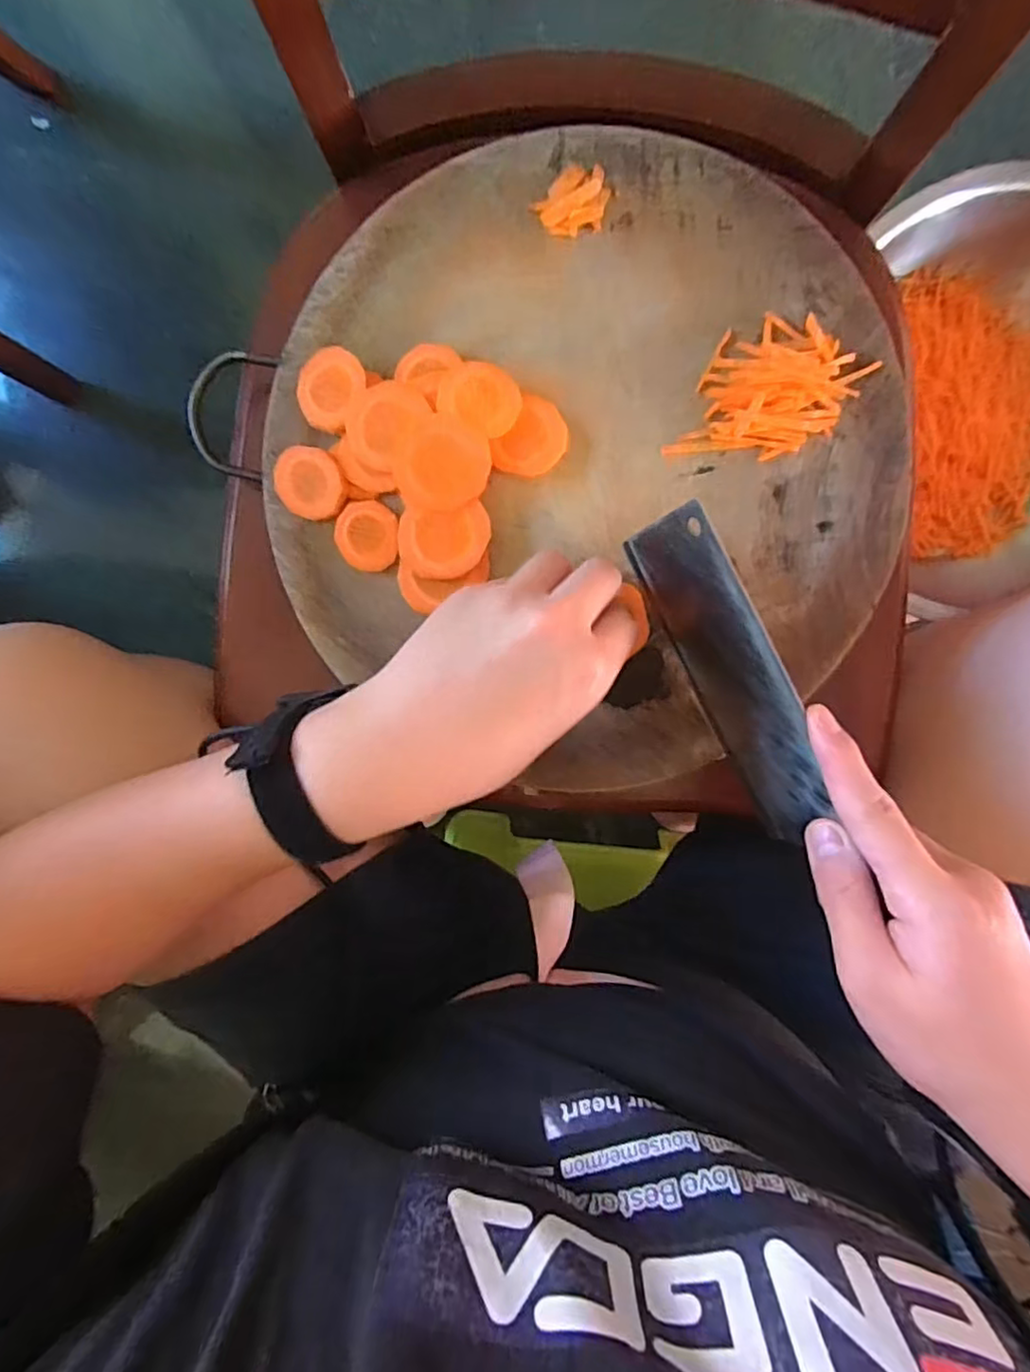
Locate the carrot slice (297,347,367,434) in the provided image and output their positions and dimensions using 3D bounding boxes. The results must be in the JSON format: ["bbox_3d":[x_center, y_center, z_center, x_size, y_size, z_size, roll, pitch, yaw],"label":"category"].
[{"bbox_3d":[-0.099,-0.158,0.328,0.035,0.007,0.041,31,96,-1],"label":"carrot slice"}]

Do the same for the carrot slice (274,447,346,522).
[{"bbox_3d":[-0.113,-0.111,0.338,0.040,0.005,0.035,22,96,0],"label":"carrot slice"}]

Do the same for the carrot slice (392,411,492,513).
[{"bbox_3d":[-0.038,-0.116,0.326,0.046,0.007,0.050,0,95,2],"label":"carrot slice"}]

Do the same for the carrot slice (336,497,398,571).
[{"bbox_3d":[-0.081,-0.082,0.341,0.034,0.005,0.037,6,96,1],"label":"carrot slice"}]

